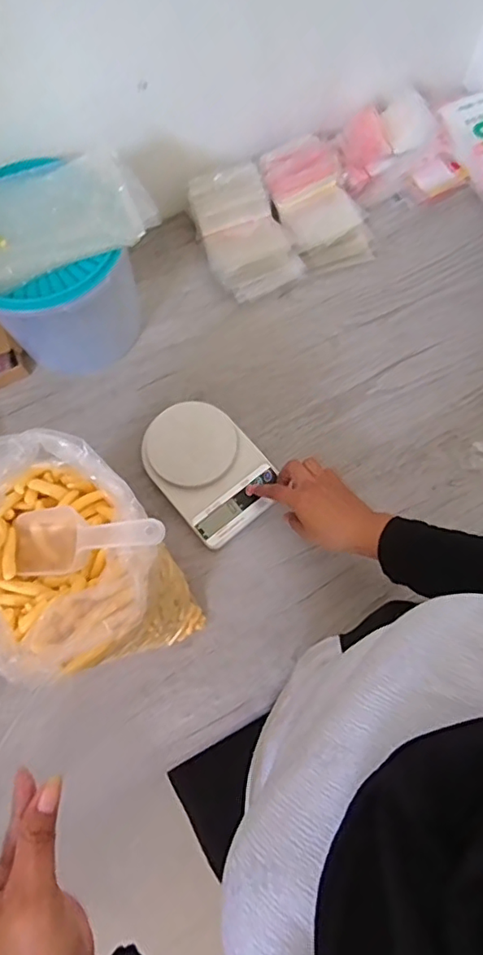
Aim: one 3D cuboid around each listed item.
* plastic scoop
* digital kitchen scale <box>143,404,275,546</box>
[{"bbox_3d":[-0.129,0.053,0.462,0.145,0.038,0.056,-9,69,32],"label":"plastic scoop"},{"bbox_3d":[-0.042,-0.014,0.720,0.128,0.041,0.170,-39,75,-10],"label":"digital kitchen scale"}]

